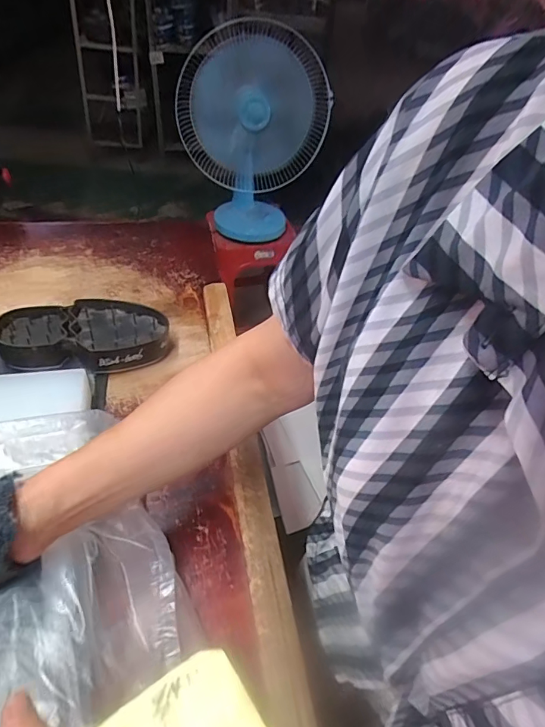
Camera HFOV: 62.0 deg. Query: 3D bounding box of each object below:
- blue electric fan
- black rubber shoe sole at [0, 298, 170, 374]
[{"bbox_3d":[-0.055,-0.702,1.403,0.434,0.531,0.306,6,44,-1],"label":"blue electric fan"},{"bbox_3d":[-0.230,-0.032,0.563,0.191,0.050,0.113,-1,45,-7],"label":"black rubber shoe sole"}]

